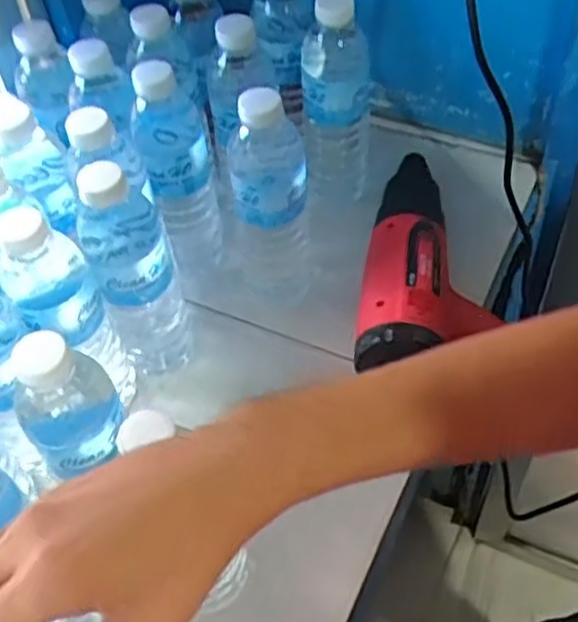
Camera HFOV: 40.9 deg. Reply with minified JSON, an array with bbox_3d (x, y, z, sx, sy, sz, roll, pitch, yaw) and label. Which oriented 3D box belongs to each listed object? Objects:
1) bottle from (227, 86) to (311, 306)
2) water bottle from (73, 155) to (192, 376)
[{"bbox_3d":[-0.017,-0.092,0.638,0.064,0.208,0.073,-11,51,-4],"label":"bottle"},{"bbox_3d":[-0.115,-0.021,0.600,0.063,0.204,0.056,-15,52,-7],"label":"water bottle"}]

